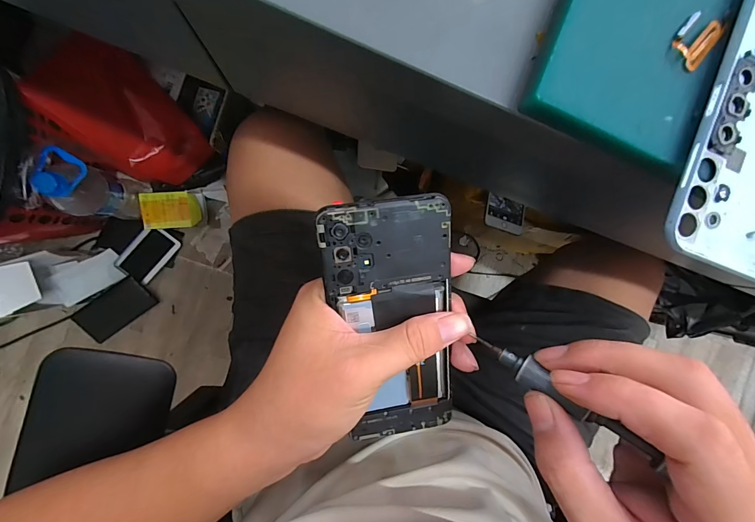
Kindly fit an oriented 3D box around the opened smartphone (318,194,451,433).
[{"bbox_3d":[0.013,0.042,0.206,0.070,0.009,0.158,-12,112,-8],"label":"opened smartphone"}]

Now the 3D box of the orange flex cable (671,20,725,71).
[{"bbox_3d":[0.144,-0.097,0.152,0.023,0.004,0.015,-37,98,-5],"label":"orange flex cable"}]

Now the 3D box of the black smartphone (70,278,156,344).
[{"bbox_3d":[-0.611,0.112,0.804,0.165,0.016,0.088,-36,97,-2],"label":"black smartphone"}]

